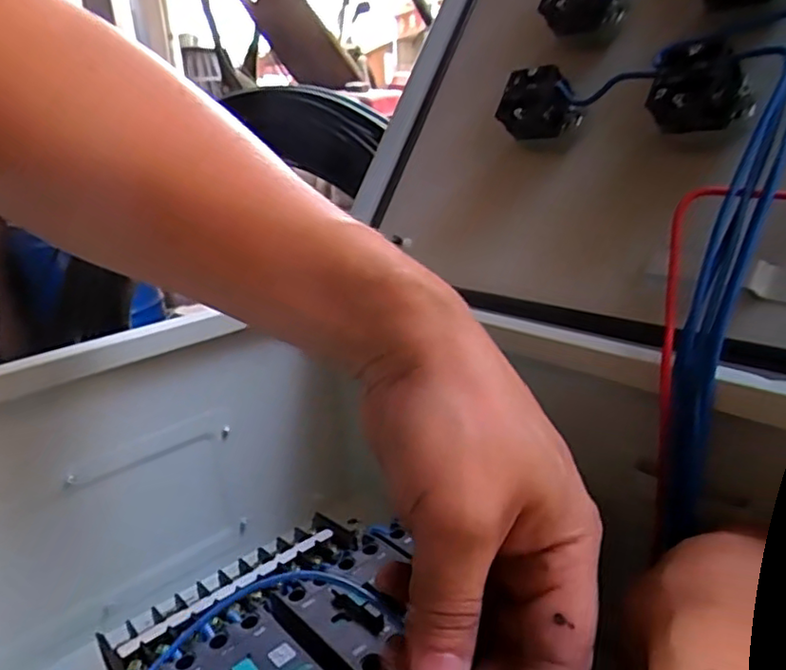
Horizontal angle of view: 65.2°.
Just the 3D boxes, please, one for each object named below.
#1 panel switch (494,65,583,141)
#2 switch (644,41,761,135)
[{"bbox_3d":[0.081,-0.128,0.342,0.043,0.036,0.023,4,22,15],"label":"panel switch"},{"bbox_3d":[0.139,-0.110,0.276,0.043,0.036,0.024,8,23,24],"label":"switch"}]

